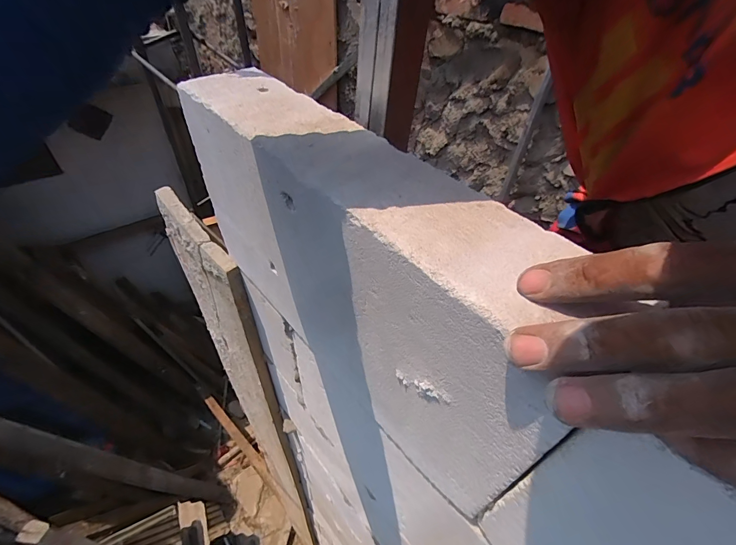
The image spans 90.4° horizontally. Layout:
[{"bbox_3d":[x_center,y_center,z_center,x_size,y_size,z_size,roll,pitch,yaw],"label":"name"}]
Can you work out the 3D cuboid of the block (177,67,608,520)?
[{"bbox_3d":[-0.011,-0.002,0.290,0.077,0.188,0.335,-32,55,-29],"label":"block"}]

